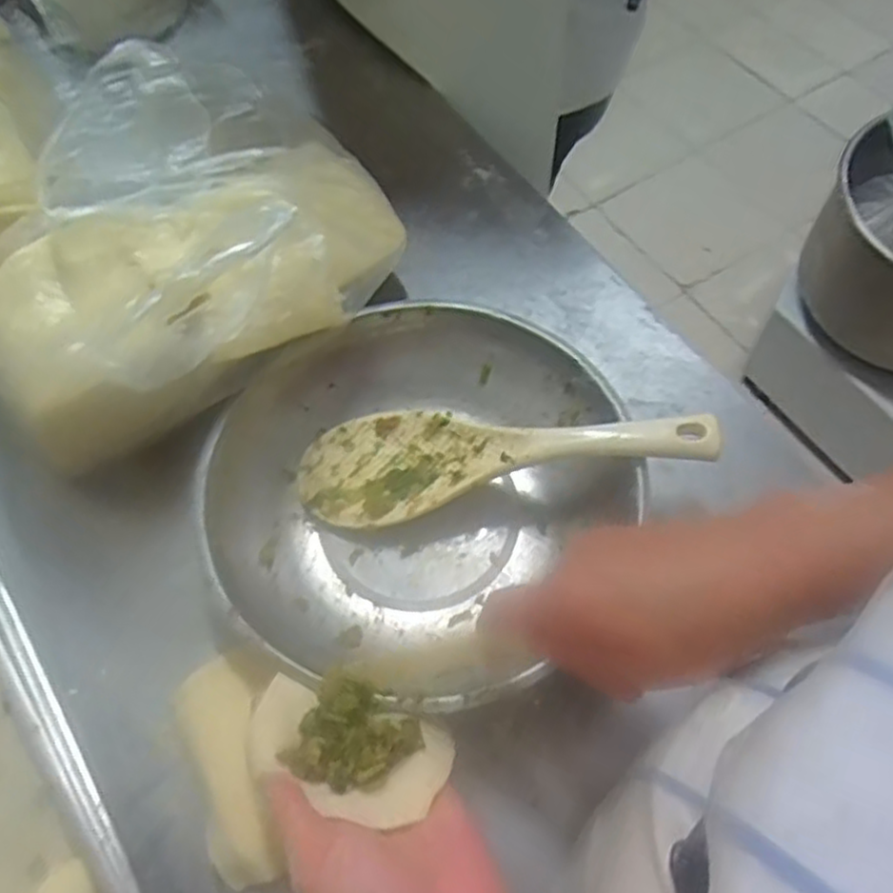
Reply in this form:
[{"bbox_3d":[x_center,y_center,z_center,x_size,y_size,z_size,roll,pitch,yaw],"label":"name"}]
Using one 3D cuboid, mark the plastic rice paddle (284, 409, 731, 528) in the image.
[{"bbox_3d":[0.030,0.006,0.453,0.249,0.022,0.072,-6,62,16],"label":"plastic rice paddle"}]

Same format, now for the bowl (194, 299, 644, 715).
[{"bbox_3d":[-0.018,0.021,0.450,0.220,0.059,0.241,1,63,-2],"label":"bowl"}]

